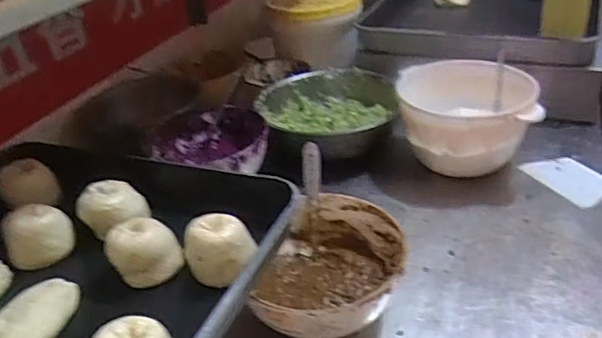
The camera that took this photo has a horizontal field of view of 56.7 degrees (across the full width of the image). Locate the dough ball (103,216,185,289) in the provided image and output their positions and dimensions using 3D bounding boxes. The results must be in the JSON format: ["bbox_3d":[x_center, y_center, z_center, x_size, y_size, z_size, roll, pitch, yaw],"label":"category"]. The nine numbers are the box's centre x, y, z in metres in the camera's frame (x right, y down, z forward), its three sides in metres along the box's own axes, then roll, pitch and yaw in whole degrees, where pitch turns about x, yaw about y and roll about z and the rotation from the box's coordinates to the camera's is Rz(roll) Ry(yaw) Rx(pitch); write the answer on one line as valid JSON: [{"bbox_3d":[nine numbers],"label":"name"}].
[{"bbox_3d":[-0.139,0.074,0.501,0.050,0.043,0.053,18,40,34],"label":"dough ball"}]

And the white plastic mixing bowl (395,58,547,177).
[{"bbox_3d":[0.229,-0.067,0.791,0.180,0.110,0.176,1,33,11],"label":"white plastic mixing bowl"}]

